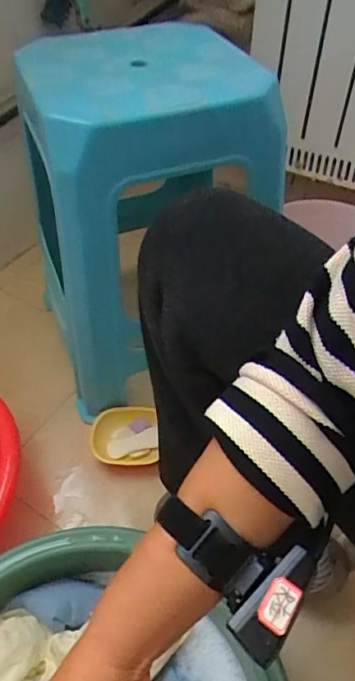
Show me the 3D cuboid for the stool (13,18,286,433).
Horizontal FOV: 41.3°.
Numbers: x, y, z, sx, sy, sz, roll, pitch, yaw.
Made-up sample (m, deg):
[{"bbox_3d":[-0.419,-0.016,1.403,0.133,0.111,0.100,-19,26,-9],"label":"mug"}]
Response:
[{"bbox_3d":[-0.044,-0.158,0.672,0.305,0.431,0.253,-13,49,-11],"label":"stool"}]

